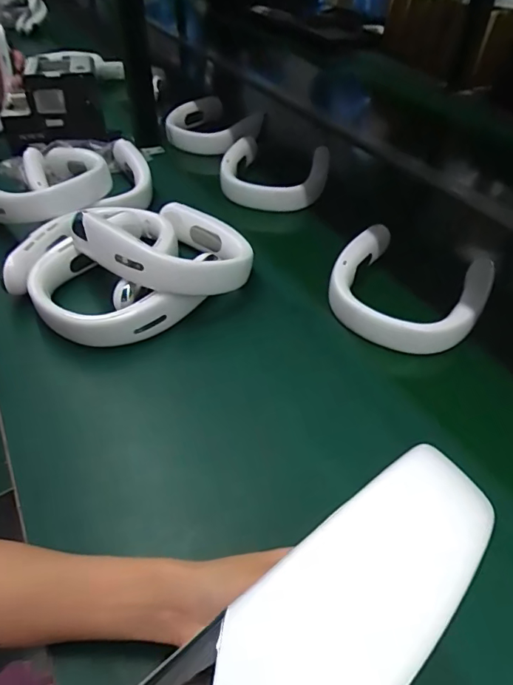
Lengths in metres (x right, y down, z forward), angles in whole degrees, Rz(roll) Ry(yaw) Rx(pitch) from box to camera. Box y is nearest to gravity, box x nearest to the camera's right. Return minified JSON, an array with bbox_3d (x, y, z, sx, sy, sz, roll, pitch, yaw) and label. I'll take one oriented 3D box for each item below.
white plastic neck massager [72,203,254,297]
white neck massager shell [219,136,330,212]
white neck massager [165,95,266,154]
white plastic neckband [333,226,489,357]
[{"bbox_3d":[-0.109,-0.123,0.600,0.181,0.061,0.203,-15,40,-38],"label":"white plastic neck massager"},{"bbox_3d":[0.038,-0.309,0.837,0.195,0.060,0.190,1,45,6],"label":"white neck massager shell"},{"bbox_3d":[-0.091,-0.456,0.980,0.176,0.055,0.204,24,51,26],"label":"white neck massager"},{"bbox_3d":[0.192,-0.068,0.603,0.182,0.051,0.192,-36,53,-28],"label":"white plastic neckband"}]

